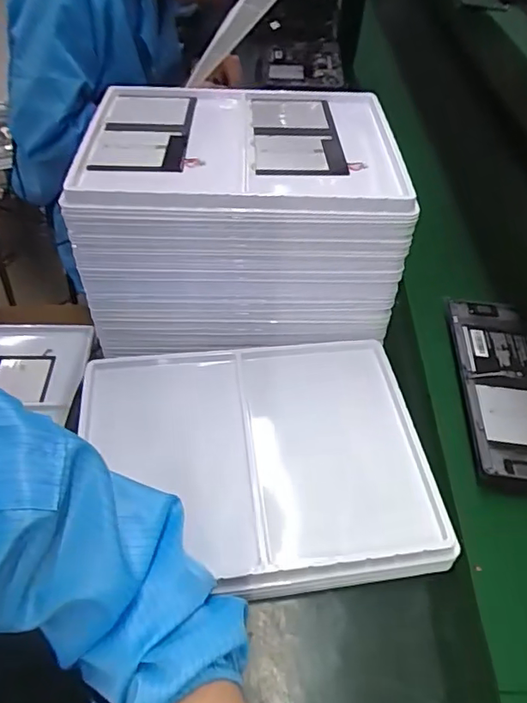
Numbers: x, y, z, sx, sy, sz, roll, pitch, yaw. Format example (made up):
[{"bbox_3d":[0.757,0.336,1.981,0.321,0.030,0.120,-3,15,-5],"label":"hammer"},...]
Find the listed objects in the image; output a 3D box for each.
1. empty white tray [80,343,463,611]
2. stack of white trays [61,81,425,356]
[{"bbox_3d":[-0.010,0.098,0.497,0.315,0.035,0.241,-3,48,-8],"label":"empty white tray"},{"bbox_3d":[-0.033,-0.151,0.595,0.310,0.183,0.242,-2,48,-7],"label":"stack of white trays"}]

